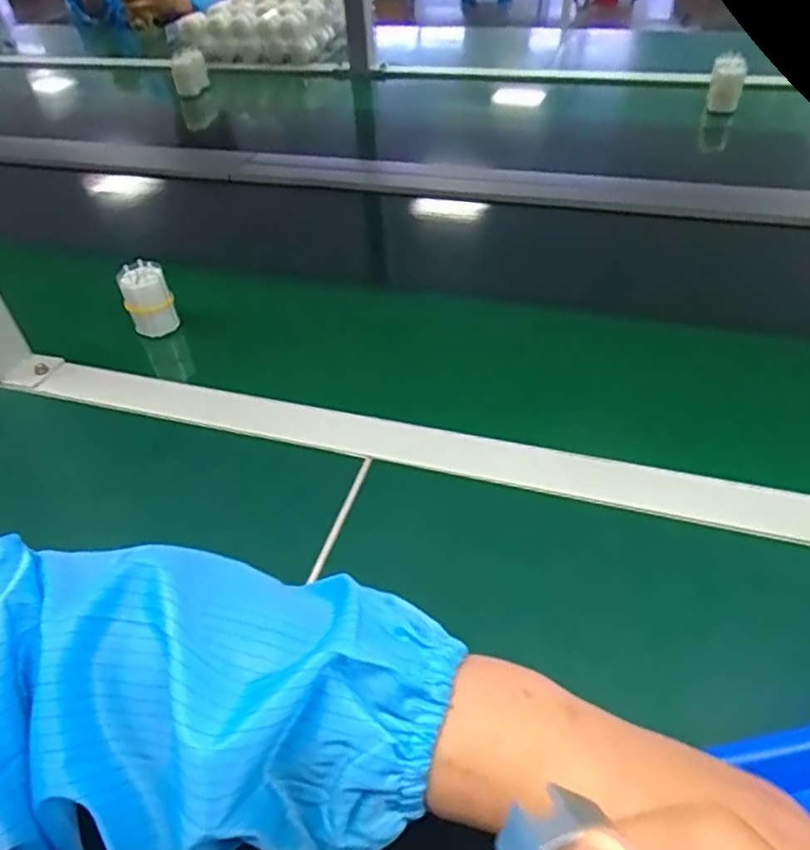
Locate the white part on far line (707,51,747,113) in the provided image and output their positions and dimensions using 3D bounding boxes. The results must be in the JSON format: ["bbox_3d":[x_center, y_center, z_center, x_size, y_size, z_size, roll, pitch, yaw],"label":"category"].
[{"bbox_3d":[0.463,-0.492,0.935,0.045,0.069,0.038,17,49,20],"label":"white part on far line"}]

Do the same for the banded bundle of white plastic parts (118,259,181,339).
[{"bbox_3d":[-0.228,-0.110,0.581,0.040,0.060,0.033,-19,47,-15],"label":"banded bundle of white plastic parts"}]

